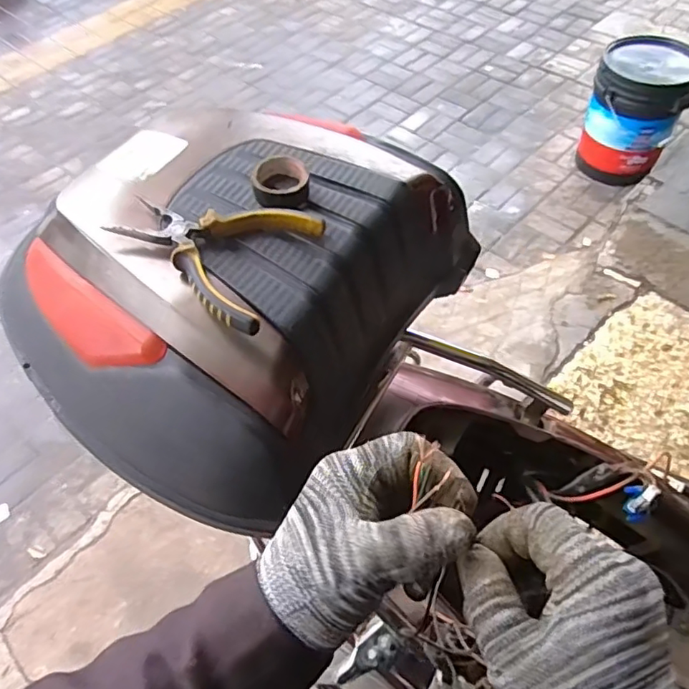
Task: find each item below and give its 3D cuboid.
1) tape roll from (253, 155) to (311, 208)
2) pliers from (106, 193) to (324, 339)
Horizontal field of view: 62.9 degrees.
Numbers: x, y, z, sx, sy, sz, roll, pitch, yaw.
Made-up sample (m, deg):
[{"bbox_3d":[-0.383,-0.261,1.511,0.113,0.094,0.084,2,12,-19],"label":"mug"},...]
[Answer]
[{"bbox_3d":[-0.049,-0.127,0.439,0.042,0.021,0.052,-10,55,-4],"label":"tape roll"},{"bbox_3d":[-0.103,-0.070,0.403,0.143,0.018,0.107,18,58,15],"label":"pliers"}]

